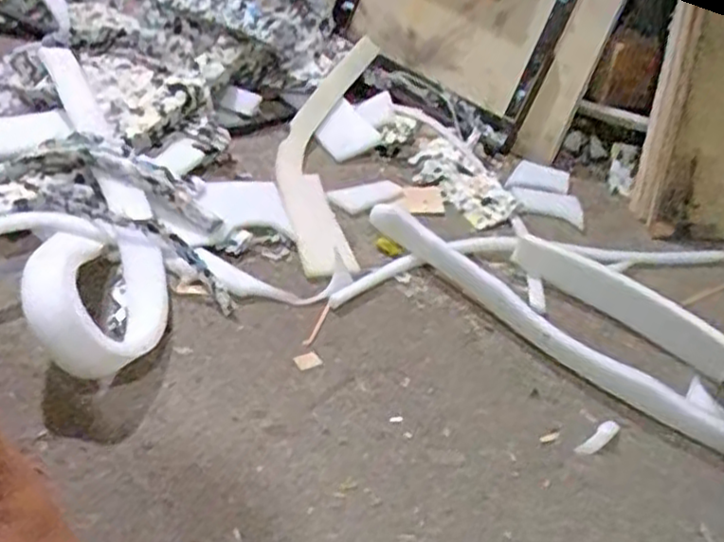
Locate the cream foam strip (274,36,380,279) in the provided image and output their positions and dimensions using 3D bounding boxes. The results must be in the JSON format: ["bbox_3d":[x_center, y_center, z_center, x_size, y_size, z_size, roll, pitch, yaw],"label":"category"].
[{"bbox_3d":[-0.050,-0.163,0.923,0.116,0.082,0.498,6,34,-1],"label":"cream foam strip"}]

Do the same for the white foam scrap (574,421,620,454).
[{"bbox_3d":[0.191,0.135,0.599,0.052,0.004,0.013,-24,45,-38],"label":"white foam scrap"}]

